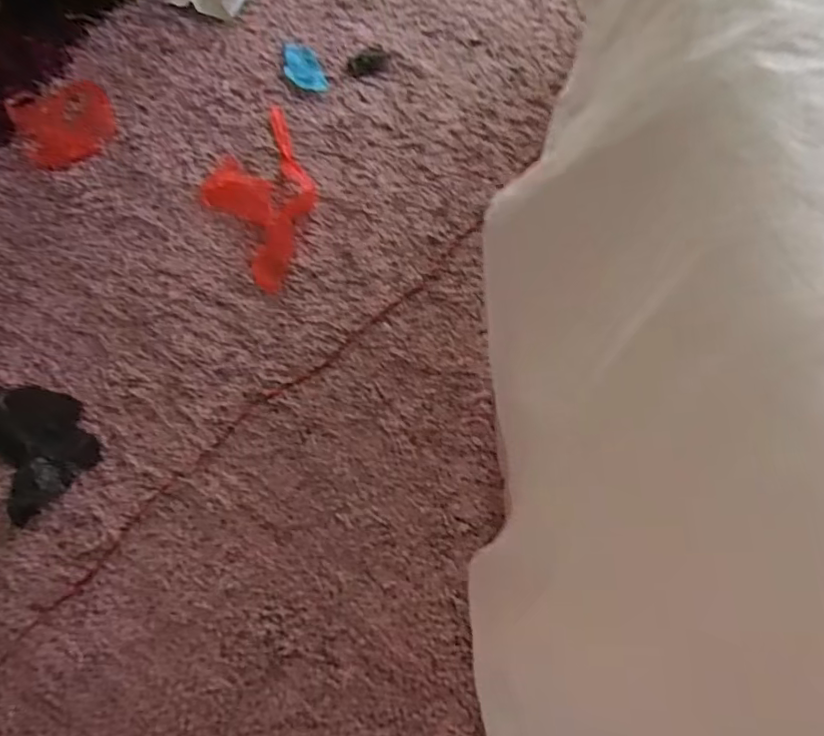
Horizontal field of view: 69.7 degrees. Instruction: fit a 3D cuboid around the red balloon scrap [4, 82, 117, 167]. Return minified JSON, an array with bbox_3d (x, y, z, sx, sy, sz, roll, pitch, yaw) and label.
[{"bbox_3d":[-0.692,-0.487,1.186,0.183,0.012,0.192,-26,72,-11],"label":"red balloon scrap"}]

